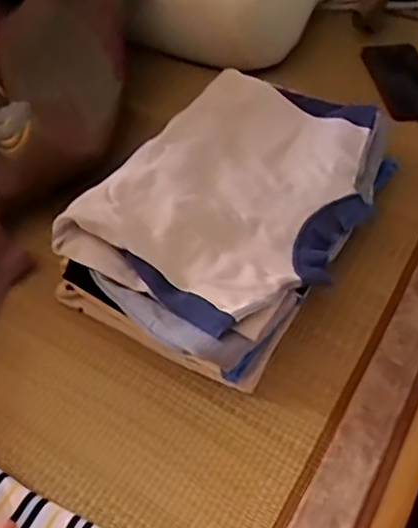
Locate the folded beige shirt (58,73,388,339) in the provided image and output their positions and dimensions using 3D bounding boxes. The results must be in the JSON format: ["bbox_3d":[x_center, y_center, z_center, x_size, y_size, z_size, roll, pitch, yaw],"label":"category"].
[{"bbox_3d":[0.036,-0.078,0.594,0.218,0.035,0.318,25,53,21],"label":"folded beige shirt"}]

